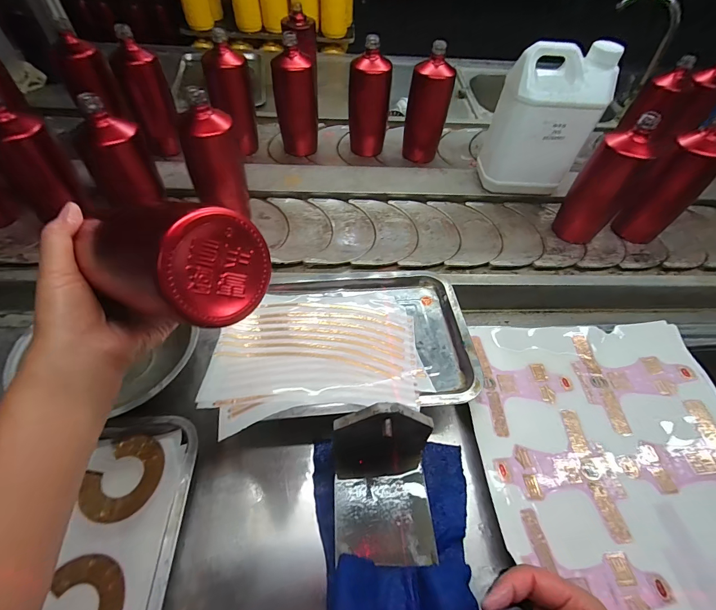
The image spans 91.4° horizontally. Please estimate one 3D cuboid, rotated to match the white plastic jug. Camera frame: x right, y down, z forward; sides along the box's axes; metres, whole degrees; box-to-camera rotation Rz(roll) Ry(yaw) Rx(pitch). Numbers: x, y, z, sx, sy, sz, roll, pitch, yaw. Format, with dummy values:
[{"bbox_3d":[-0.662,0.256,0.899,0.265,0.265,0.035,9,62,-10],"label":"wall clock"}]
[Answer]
[{"bbox_3d":[0.317,-0.313,0.601,0.156,0.210,0.092,-5,54,-8],"label":"white plastic jug"}]

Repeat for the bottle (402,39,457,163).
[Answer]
[{"bbox_3d":[0.144,-0.399,0.701,0.078,0.194,0.063,-12,56,-13],"label":"bottle"}]

